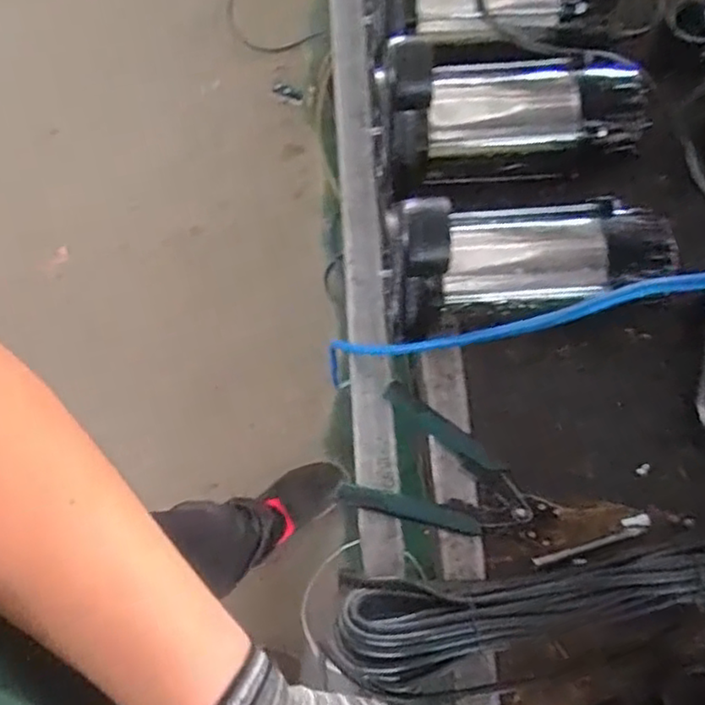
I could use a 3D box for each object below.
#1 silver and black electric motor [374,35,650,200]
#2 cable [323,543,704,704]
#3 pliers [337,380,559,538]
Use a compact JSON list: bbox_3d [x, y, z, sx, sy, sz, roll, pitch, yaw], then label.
[{"bbox_3d":[0.140,-0.215,0.577,0.235,0.127,0.097,-4,73,-2],"label":"silver and black electric motor"},{"bbox_3d":[0.164,0.204,0.510,0.355,0.051,0.089,-6,73,-2],"label":"cable"},{"bbox_3d":[0.087,0.109,0.556,0.164,0.014,0.106,24,75,7],"label":"pliers"}]

